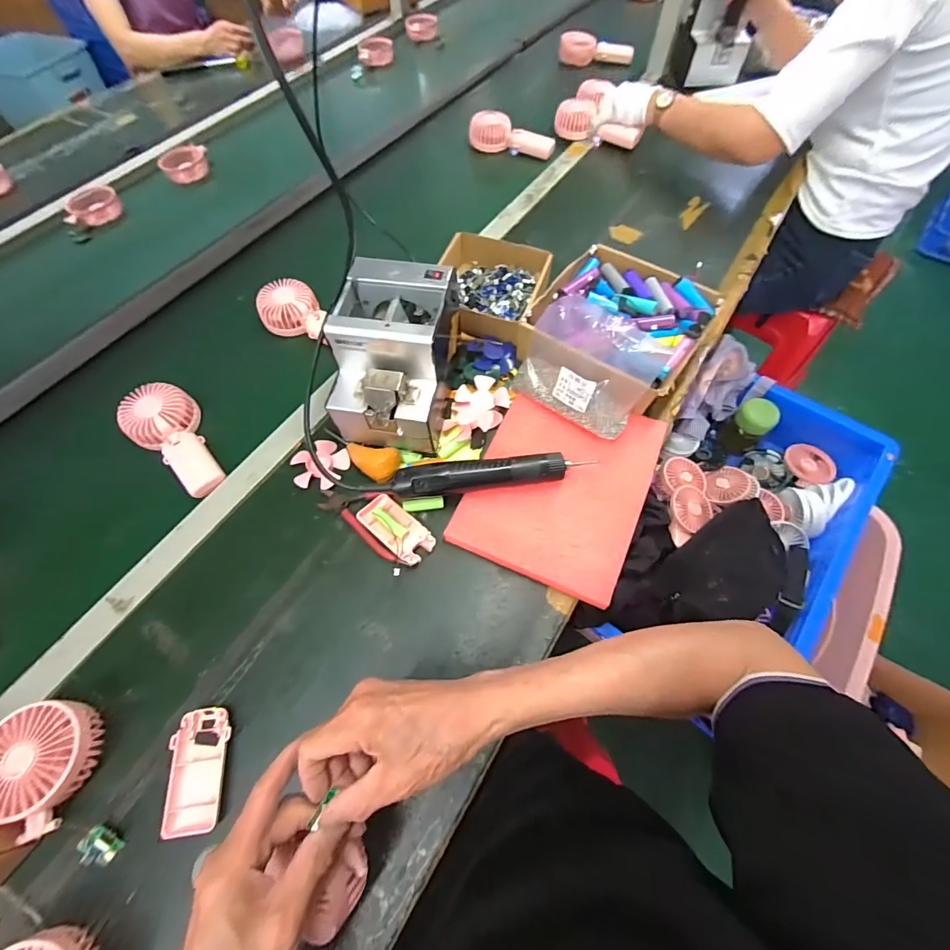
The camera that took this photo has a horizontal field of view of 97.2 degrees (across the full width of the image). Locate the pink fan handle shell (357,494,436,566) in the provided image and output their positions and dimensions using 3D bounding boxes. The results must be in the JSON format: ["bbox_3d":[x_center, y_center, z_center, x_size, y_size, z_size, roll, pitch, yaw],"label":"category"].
[{"bbox_3d":[-0.094,0.064,0.498,0.096,0.014,0.047,38,70,19],"label":"pink fan handle shell"}]

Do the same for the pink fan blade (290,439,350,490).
[{"bbox_3d":[-0.204,-0.017,0.546,0.075,0.010,0.073,-1,63,2],"label":"pink fan blade"}]

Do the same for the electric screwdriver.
[{"bbox_3d":[0.000,0.002,0.496,0.283,0.033,0.041,-6,62,-1],"label":"electric screwdriver"}]

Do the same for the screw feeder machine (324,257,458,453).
[{"bbox_3d":[-0.099,-0.149,0.524,0.126,0.135,0.178,9,63,7],"label":"screw feeder machine"}]

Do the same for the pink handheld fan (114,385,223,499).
[{"bbox_3d":[-0.400,-0.045,0.562,0.082,0.040,0.180,-37,81,-16],"label":"pink handheld fan"}]

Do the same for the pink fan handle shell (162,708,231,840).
[{"bbox_3d":[-0.259,0.276,0.393,0.047,0.016,0.099,-6,62,-1],"label":"pink fan handle shell"}]

